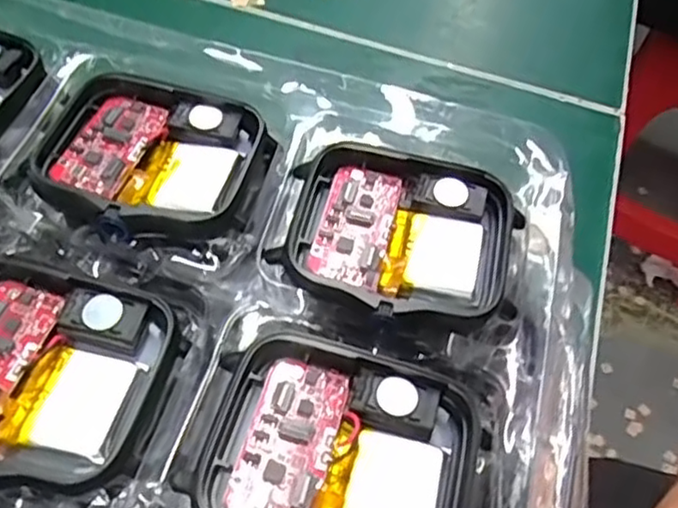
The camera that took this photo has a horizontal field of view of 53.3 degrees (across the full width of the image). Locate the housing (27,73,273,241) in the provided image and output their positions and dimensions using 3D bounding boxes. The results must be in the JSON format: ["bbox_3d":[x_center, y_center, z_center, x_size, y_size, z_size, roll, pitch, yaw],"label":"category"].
[{"bbox_3d":[-0.040,-0.021,0.143,0.044,0.006,0.044,5,53,-7],"label":"housing"}]

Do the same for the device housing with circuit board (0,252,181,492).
[{"bbox_3d":[-0.053,0.020,0.119,0.042,0.006,0.038,13,55,4],"label":"device housing with circuit board"}]

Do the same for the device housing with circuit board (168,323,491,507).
[{"bbox_3d":[0.000,0.033,0.112,0.045,0.006,0.039,14,55,5],"label":"device housing with circuit board"}]

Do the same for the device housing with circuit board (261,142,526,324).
[{"bbox_3d":[0.012,-0.004,0.136,0.045,0.007,0.038,14,55,5],"label":"device housing with circuit board"}]

